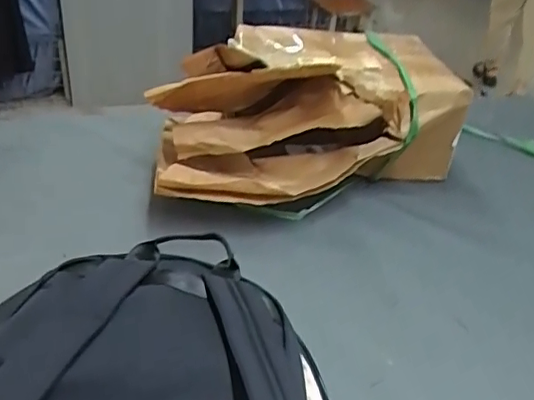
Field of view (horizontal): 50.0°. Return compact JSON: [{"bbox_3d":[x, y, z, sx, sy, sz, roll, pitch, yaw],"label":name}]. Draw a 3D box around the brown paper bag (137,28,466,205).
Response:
[{"bbox_3d":[0.041,-0.128,0.844,0.444,0.164,0.298,-10,36,-22],"label":"brown paper bag"}]

